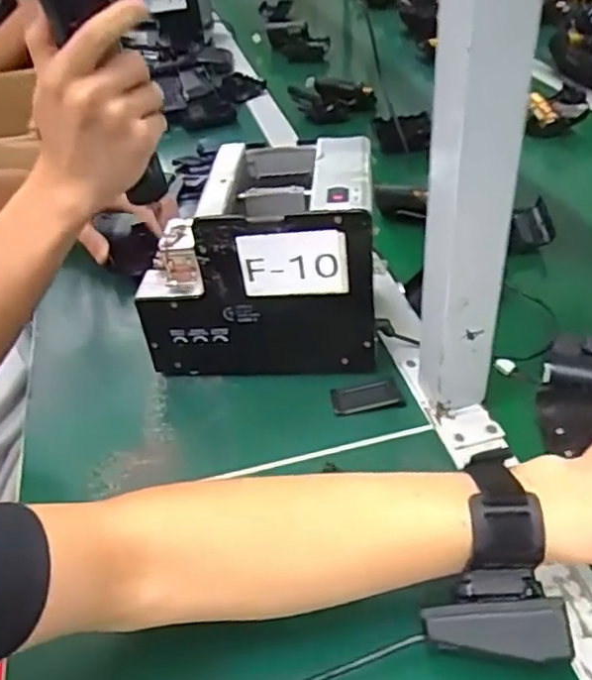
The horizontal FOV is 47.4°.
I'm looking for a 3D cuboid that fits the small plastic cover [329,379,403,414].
[{"bbox_3d":[0.053,0.043,0.517,0.052,0.006,0.028,-9,39,-3],"label":"small plastic cover"}]

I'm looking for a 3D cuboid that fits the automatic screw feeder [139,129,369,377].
[{"bbox_3d":[-0.028,-0.065,0.550,0.178,0.152,0.125,-1,40,6],"label":"automatic screw feeder"}]

